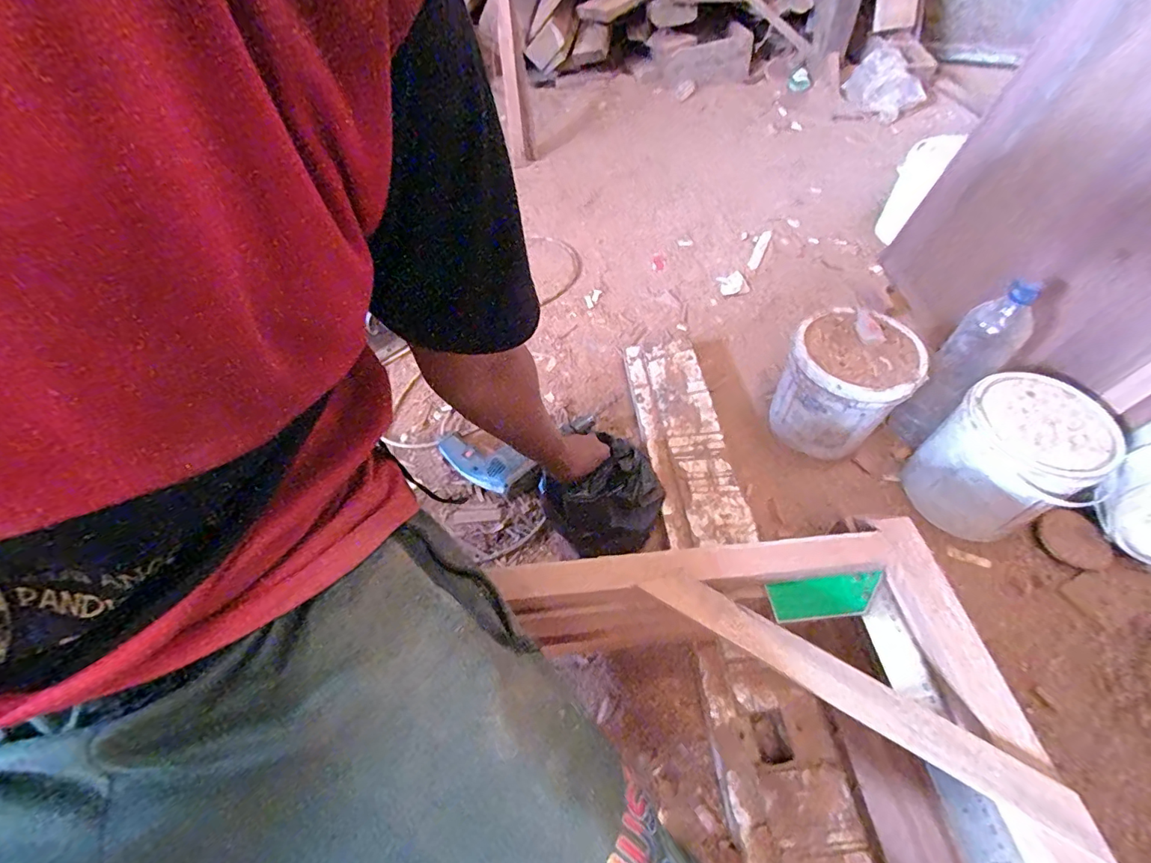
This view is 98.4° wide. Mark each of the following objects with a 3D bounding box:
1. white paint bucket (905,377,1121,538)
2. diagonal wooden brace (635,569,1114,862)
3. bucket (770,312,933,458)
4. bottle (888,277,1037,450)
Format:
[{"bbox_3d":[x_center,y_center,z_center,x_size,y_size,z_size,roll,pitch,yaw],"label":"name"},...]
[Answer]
[{"bbox_3d":[0.624,0.044,0.725,0.161,0.190,0.188,-37,60,-23],"label":"white paint bucket"},{"bbox_3d":[0.217,0.206,0.403,0.341,0.019,0.036,26,58,20],"label":"diagonal wooden brace"},{"bbox_3d":[0.429,-0.068,0.801,0.171,0.179,0.163,-1,53,1],"label":"bucket"},{"bbox_3d":[0.562,-0.076,0.747,0.089,0.295,0.080,-35,60,-22],"label":"bottle"}]

